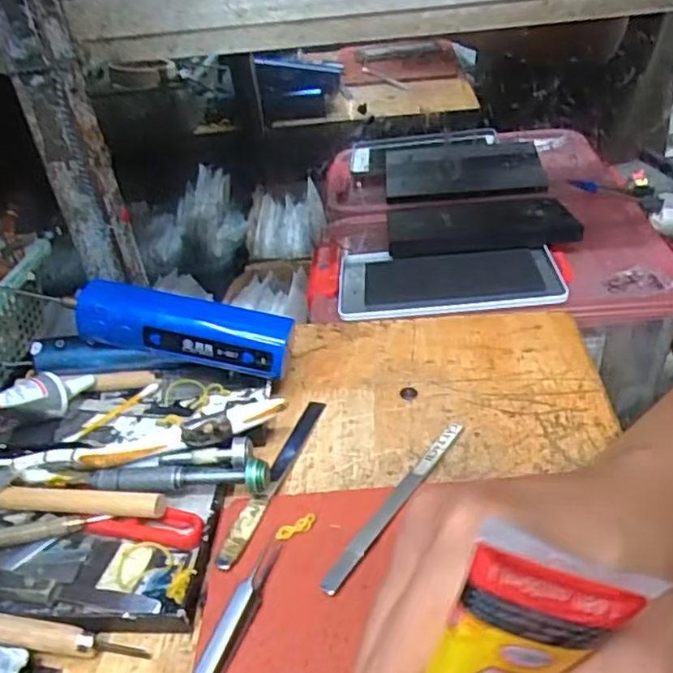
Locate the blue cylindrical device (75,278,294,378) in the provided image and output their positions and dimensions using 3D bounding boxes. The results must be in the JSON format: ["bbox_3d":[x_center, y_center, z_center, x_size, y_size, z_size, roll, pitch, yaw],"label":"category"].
[{"bbox_3d":[-0.095,-0.005,0.400,0.130,0.031,0.031,11,37,2],"label":"blue cylindrical device"}]

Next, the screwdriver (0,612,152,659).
[{"bbox_3d":[-0.119,0.130,0.275,0.073,0.008,0.011,13,36,-4],"label":"screwdriver"}]

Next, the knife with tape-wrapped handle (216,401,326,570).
[{"bbox_3d":[-0.033,0.074,0.350,0.012,0.007,0.126,8,38,18],"label":"knife with tape-wrapped handle"}]

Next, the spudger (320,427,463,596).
[{"bbox_3d":[0.033,0.082,0.328,0.008,0.007,0.128,20,43,31],"label":"spudger"}]

